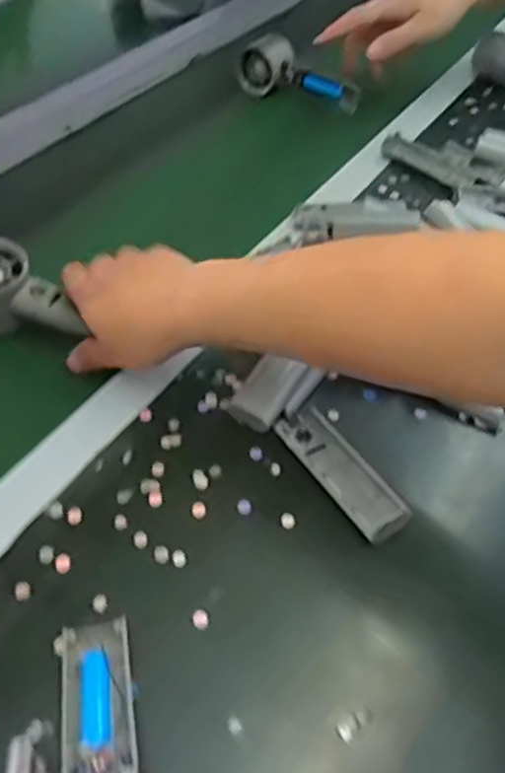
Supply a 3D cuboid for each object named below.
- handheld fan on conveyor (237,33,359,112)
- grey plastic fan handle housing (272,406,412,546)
[{"bbox_3d":[0.062,-0.384,0.845,0.171,0.053,0.050,29,52,24],"label":"handheld fan on conveyor"},{"bbox_3d":[0.055,0.053,0.444,0.033,0.012,0.112,-24,51,-22],"label":"grey plastic fan handle housing"}]

